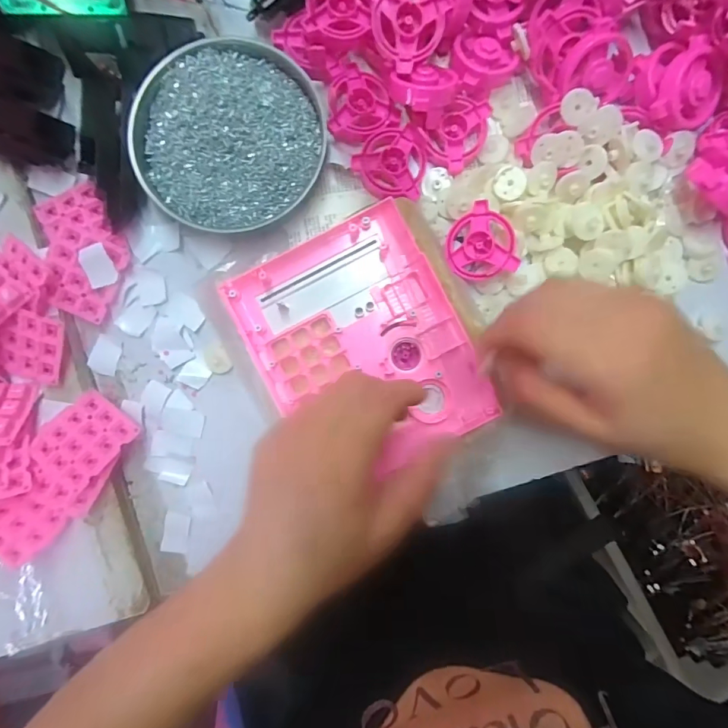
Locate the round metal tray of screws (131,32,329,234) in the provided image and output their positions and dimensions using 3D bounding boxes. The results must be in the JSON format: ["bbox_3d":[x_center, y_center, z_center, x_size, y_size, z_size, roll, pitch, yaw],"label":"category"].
[{"bbox_3d":[-0.099,-0.166,0.306,0.133,0.024,0.131,0,91,1],"label":"round metal tray of screws"}]

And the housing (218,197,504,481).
[{"bbox_3d":[-0.002,-0.012,0.288,0.133,0.018,0.164,-28,90,1],"label":"housing"}]

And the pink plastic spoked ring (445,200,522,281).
[{"bbox_3d":[0.082,-0.087,0.301,0.046,0.007,0.053,-15,94,20],"label":"pink plastic spoked ring"}]

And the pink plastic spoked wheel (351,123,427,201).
[{"bbox_3d":[0.019,-0.149,0.308,0.051,0.012,0.052,0,91,1],"label":"pink plastic spoked wheel"}]

